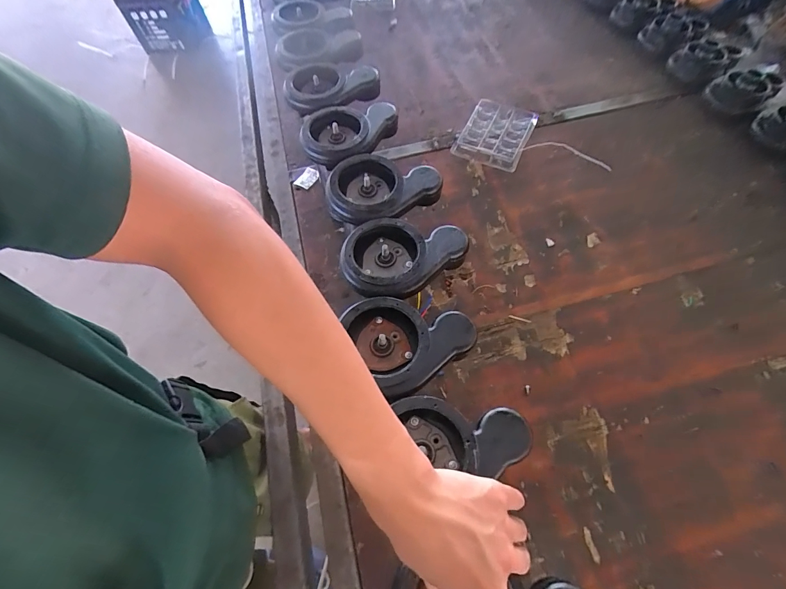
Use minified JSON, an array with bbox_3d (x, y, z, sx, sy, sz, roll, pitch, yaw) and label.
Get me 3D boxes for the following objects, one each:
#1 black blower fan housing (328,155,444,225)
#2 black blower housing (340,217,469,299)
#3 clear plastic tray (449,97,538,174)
[{"bbox_3d":[-0.013,-0.157,0.556,0.169,0.039,0.114,-15,61,-6],"label":"black blower fan housing"},{"bbox_3d":[0.012,-0.042,0.496,0.157,0.042,0.116,9,62,8],"label":"black blower housing"},{"bbox_3d":[0.231,-0.362,0.830,0.138,0.033,0.177,24,64,15],"label":"clear plastic tray"}]

